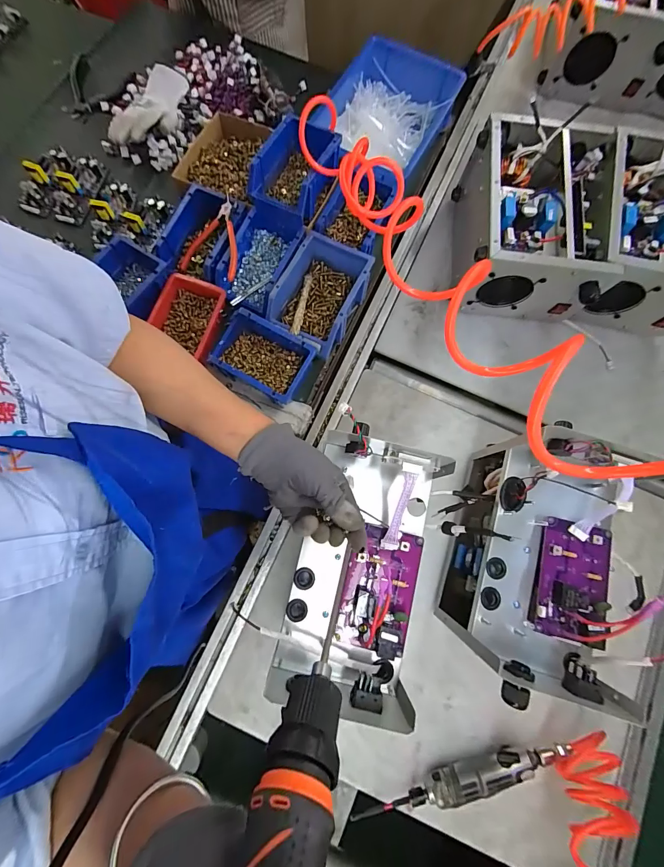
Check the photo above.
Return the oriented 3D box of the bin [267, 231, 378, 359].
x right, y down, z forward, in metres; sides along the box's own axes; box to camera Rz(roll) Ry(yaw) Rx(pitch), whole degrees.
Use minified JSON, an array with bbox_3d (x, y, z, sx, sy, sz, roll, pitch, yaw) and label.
[{"bbox_3d":[-0.022,-0.233,0.601,0.123,0.069,0.175,25,78,4],"label":"bin"}]

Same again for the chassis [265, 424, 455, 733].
[{"bbox_3d":[0.037,0.153,0.421,0.159,0.123,0.284,9,72,0],"label":"chassis"}]

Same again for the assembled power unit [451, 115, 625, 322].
[{"bbox_3d":[0.353,-0.363,0.624,0.223,0.166,0.291,2,78,-1],"label":"assembled power unit"}]

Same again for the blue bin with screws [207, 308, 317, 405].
[{"bbox_3d":[-0.114,-0.122,0.564,0.159,0.059,0.103,29,79,5],"label":"blue bin with screws"}]

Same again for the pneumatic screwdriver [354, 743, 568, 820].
[{"bbox_3d":[0.192,0.492,0.500,0.312,0.038,0.043,-15,79,-5],"label":"pneumatic screwdriver"}]

